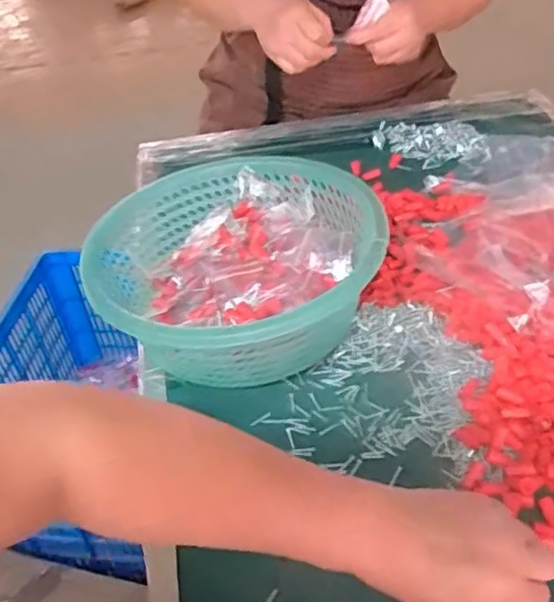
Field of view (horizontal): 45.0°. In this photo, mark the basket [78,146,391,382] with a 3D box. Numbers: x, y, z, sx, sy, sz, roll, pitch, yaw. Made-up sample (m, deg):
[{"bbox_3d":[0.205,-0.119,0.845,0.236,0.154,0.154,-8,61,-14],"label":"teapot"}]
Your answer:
[{"bbox_3d":[-0.028,-0.030,0.638,0.246,0.116,0.268,-4,41,3],"label":"basket"}]

